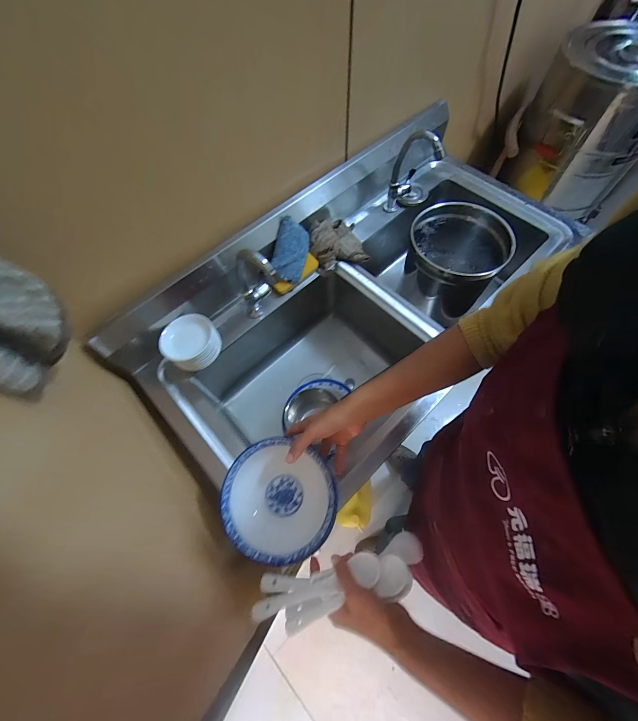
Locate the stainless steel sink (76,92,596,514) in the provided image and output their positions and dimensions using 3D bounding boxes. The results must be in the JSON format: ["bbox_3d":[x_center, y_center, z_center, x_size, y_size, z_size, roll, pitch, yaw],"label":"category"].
[{"bbox_3d":[0.127,-0.137,0.738,0.983,0.293,0.502,-40,72,-15],"label":"stainless steel sink"}]

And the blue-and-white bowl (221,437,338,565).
[{"bbox_3d":[-0.056,0.200,0.448,0.155,0.056,0.149,0,67,1],"label":"blue-and-white bowl"}]

